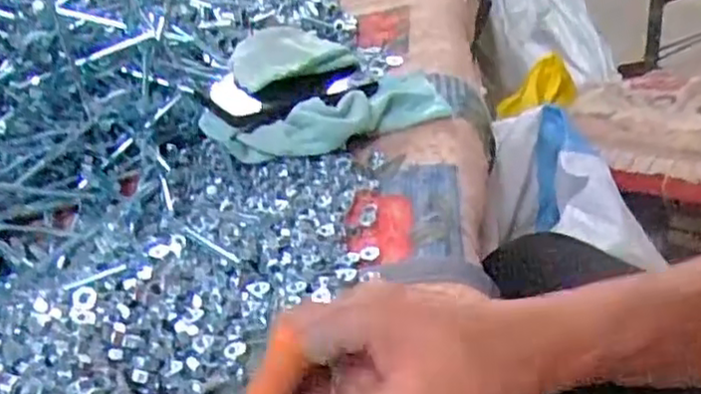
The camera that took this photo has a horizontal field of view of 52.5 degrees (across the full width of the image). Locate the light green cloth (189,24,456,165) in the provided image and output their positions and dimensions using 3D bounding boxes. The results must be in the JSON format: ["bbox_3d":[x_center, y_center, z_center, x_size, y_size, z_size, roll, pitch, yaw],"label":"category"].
[{"bbox_3d":[-0.024,-0.105,0.664,0.218,0.071,0.156,-7,31,0],"label":"light green cloth"}]

